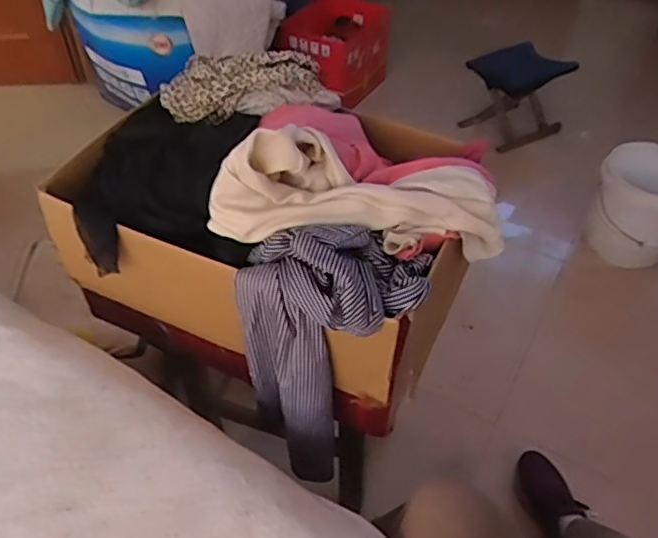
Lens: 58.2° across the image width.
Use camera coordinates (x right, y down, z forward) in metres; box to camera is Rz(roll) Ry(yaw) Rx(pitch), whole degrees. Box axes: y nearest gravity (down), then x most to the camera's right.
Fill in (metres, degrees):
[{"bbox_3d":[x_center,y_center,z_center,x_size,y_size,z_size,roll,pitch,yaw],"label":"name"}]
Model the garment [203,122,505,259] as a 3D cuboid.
[{"bbox_3d":[0.040,-0.080,0.640,0.328,0.136,0.099,-3,44,-10],"label":"garment"}]

